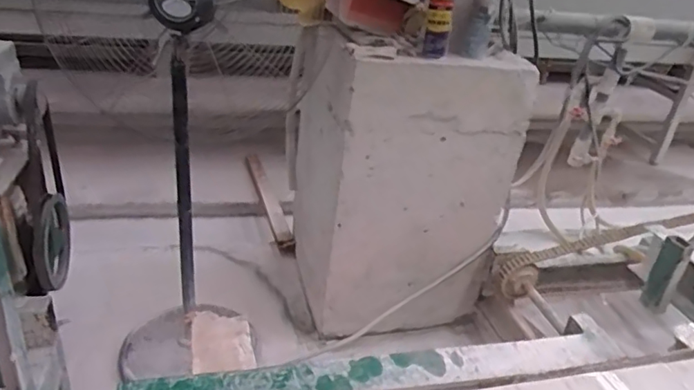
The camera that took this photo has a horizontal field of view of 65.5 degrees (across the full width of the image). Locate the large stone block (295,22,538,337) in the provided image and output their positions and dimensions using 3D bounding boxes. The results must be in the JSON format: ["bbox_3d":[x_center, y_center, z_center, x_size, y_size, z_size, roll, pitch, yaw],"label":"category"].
[{"bbox_3d":[0.148,-0.067,1.788,0.591,0.868,0.535,-5,30,-19],"label":"large stone block"}]

